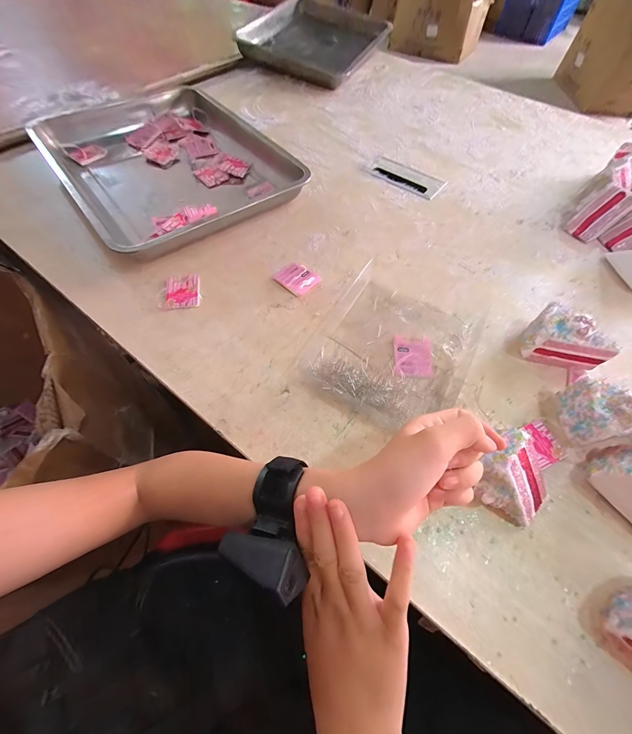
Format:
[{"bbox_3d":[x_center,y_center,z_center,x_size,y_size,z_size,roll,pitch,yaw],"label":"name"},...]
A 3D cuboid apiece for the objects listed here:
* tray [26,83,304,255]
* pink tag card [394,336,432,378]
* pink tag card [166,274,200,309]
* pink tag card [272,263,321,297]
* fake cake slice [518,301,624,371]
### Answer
[{"bbox_3d":[-0.277,-0.392,0.560,0.343,0.047,0.497,-34,67,-19],"label":"tray"},{"bbox_3d":[0.122,-0.014,0.377,0.045,0.004,0.055,5,61,1],"label":"pink tag card"},{"bbox_3d":[-0.187,-0.106,0.420,0.047,0.010,0.054,-6,61,-5],"label":"pink tag card"},{"bbox_3d":[-0.030,-0.130,0.435,0.059,0.011,0.045,37,71,16],"label":"pink tag card"},{"bbox_3d":[0.301,-0.027,0.362,0.054,0.062,0.085,-33,67,-18],"label":"fake cake slice"}]

